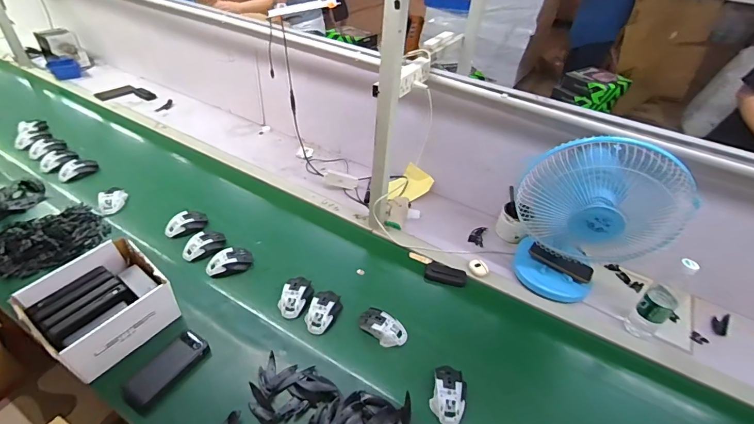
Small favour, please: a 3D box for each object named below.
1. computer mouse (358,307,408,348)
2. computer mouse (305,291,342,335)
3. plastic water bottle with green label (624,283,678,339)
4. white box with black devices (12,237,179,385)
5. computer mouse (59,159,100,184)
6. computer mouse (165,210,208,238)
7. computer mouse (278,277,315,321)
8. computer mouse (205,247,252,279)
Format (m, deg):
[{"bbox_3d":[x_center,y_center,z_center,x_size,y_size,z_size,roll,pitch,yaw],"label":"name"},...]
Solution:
[{"bbox_3d":[0.011,0.268,0.906,0.119,0.039,0.060,28,45,25],"label":"computer mouse"},{"bbox_3d":[-0.127,0.234,0.921,0.077,0.041,0.113,13,40,9],"label":"computer mouse"},{"bbox_3d":[0.675,0.245,0.944,0.070,0.139,0.071,-21,47,-28],"label":"plastic water bottle with green label"},{"bbox_3d":[-0.605,0.209,0.852,0.238,0.118,0.236,27,45,24],"label":"white box with black devices"},{"bbox_3d":[-0.998,-0.144,1.280,0.065,0.040,0.121,19,42,15],"label":"computer mouse"},{"bbox_3d":[-0.553,0.038,1.117,0.110,0.041,0.073,-13,43,-21],"label":"computer mouse"},{"bbox_3d":[-0.197,0.207,0.951,0.072,0.038,0.118,9,40,4],"label":"computer mouse"},{"bbox_3d":[-0.391,0.131,1.019,0.113,0.034,0.062,-12,43,-20],"label":"computer mouse"}]

